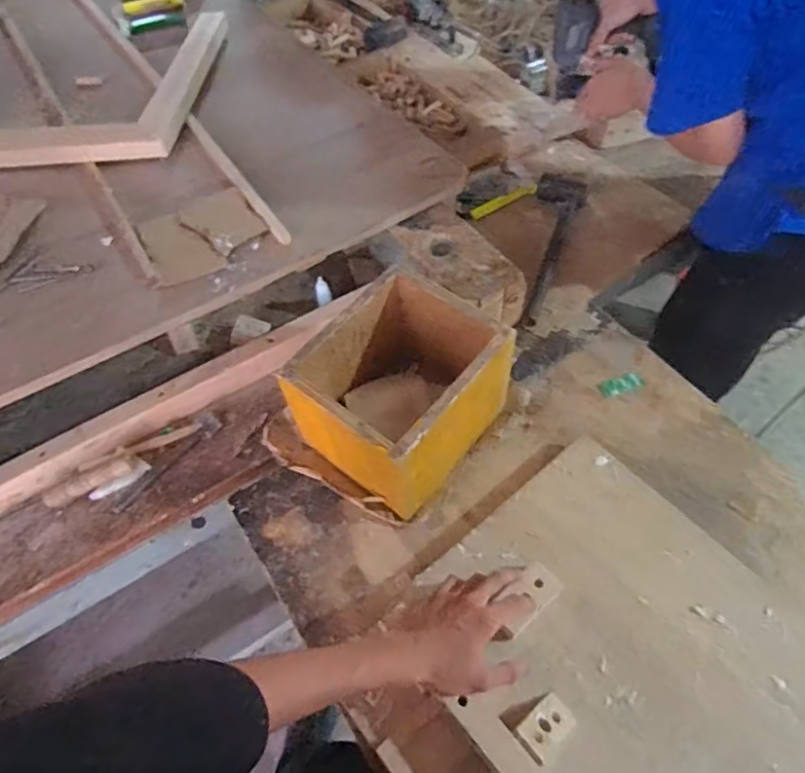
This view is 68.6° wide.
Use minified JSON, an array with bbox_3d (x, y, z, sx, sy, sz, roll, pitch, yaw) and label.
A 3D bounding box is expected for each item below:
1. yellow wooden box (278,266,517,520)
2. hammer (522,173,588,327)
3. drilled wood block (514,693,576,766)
[{"bbox_3d":[0.000,0.006,0.710,0.178,0.163,0.211,35,64,24],"label":"yellow wooden box"},{"bbox_3d":[0.226,-0.233,0.952,0.084,0.040,0.333,16,58,14],"label":"hammer"},{"bbox_3d":[0.131,0.311,0.537,0.079,0.010,0.035,-2,44,-52],"label":"drilled wood block"}]

